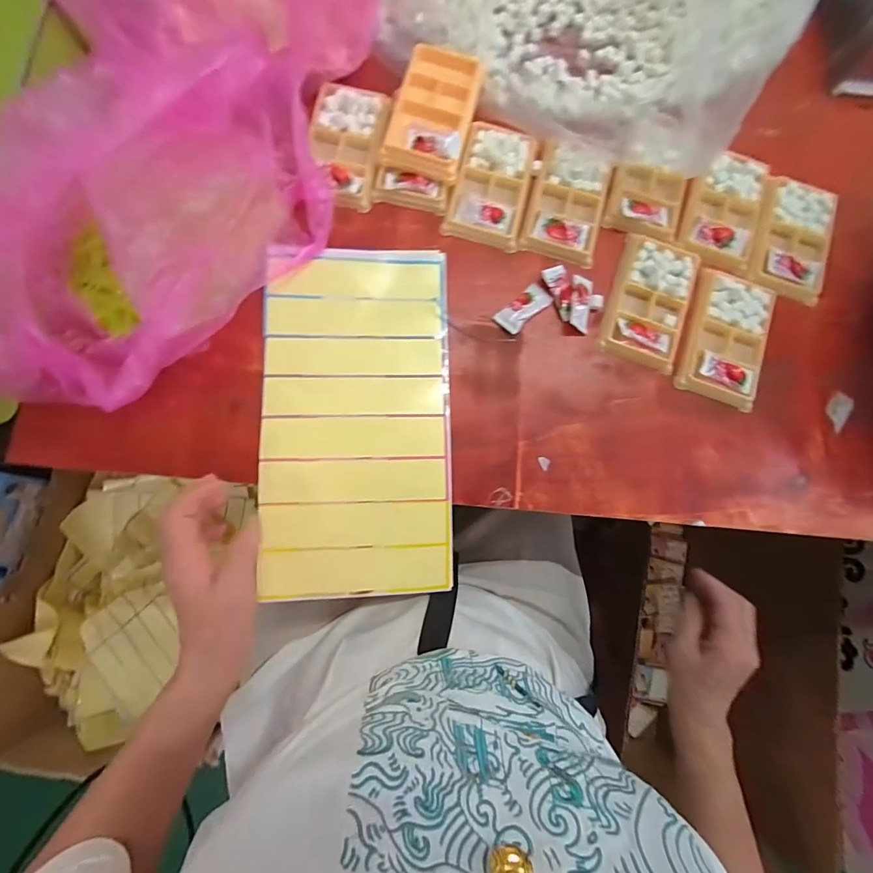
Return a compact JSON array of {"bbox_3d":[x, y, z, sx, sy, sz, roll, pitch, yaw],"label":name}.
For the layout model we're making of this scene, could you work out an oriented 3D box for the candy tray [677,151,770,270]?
[{"bbox_3d":[0.312,-0.247,0.458,0.082,0.017,0.131,15,81,-2],"label":"candy tray"}]

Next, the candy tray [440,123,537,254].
[{"bbox_3d":[0.059,-0.266,0.440,0.076,0.014,0.132,14,81,-2],"label":"candy tray"}]

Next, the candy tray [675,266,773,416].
[{"bbox_3d":[0.296,-0.101,0.431,0.075,0.014,0.131,17,81,-2],"label":"candy tray"}]

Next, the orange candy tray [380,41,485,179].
[{"bbox_3d":[-0.001,-0.339,0.438,0.079,0.027,0.139,15,81,-2],"label":"orange candy tray"}]

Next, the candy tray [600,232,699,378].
[{"bbox_3d":[0.222,-0.141,0.433,0.077,0.012,0.136,18,81,-1],"label":"candy tray"}]

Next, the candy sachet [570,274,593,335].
[{"bbox_3d":[0.147,-0.135,0.430,0.022,0.012,0.053,8,81,-3],"label":"candy sachet"}]

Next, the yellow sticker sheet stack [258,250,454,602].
[{"bbox_3d":[-0.075,-0.020,0.404,0.174,0.013,0.328,-2,82,-4],"label":"yellow sticker sheet stack"}]

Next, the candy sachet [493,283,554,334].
[{"bbox_3d":[0.088,-0.129,0.426,0.058,0.008,0.027,-42,87,-8],"label":"candy sachet"}]

